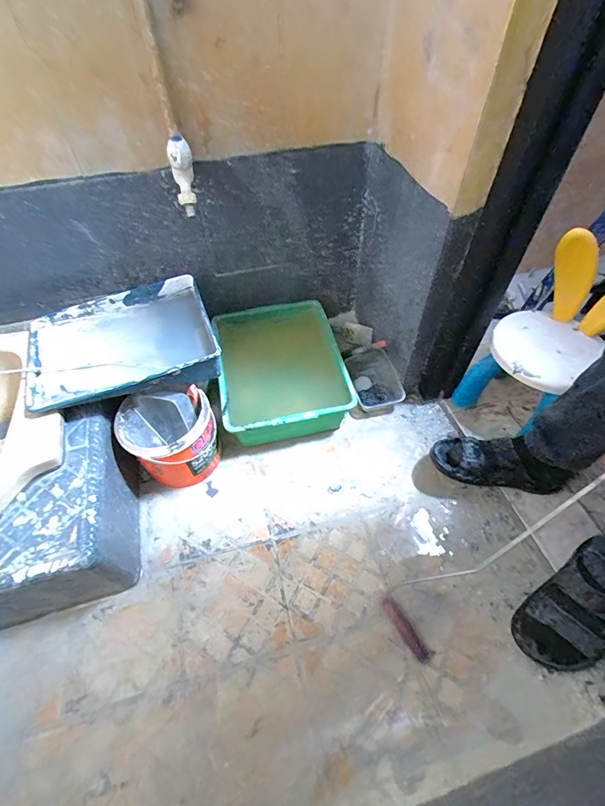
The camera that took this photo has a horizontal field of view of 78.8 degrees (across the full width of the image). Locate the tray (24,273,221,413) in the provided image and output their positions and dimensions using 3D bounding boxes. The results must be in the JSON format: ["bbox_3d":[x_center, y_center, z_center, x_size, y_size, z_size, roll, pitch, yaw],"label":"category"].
[{"bbox_3d":[-0.383,-0.127,0.791,0.367,0.066,0.293,-20,55,-13],"label":"tray"}]

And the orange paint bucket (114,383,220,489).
[{"bbox_3d":[-0.282,0.080,0.822,0.184,0.204,0.163,-31,58,-20],"label":"orange paint bucket"}]

